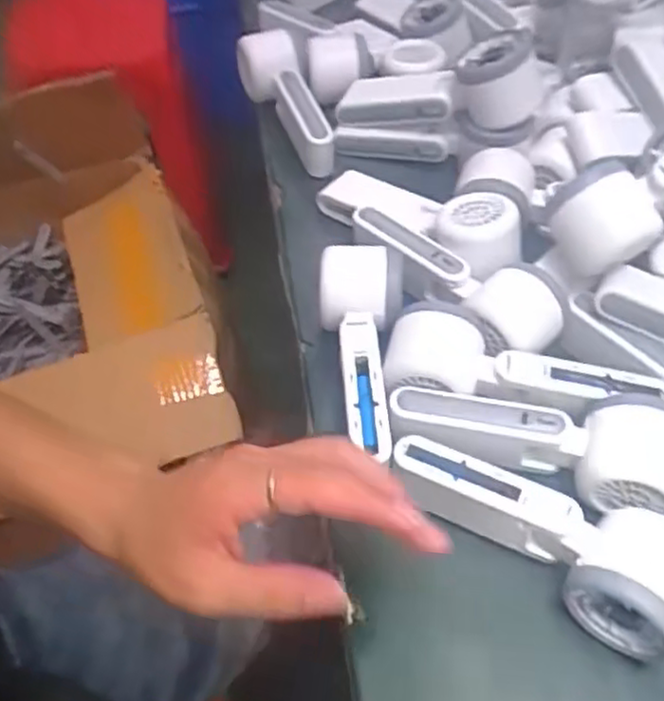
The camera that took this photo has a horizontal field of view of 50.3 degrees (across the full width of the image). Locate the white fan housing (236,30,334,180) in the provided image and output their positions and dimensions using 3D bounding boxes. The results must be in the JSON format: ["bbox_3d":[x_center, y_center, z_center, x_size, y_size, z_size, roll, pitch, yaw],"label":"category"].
[{"bbox_3d":[-0.039,-0.218,0.625,0.050,0.057,0.155,-17,54,-11],"label":"white fan housing"}]

